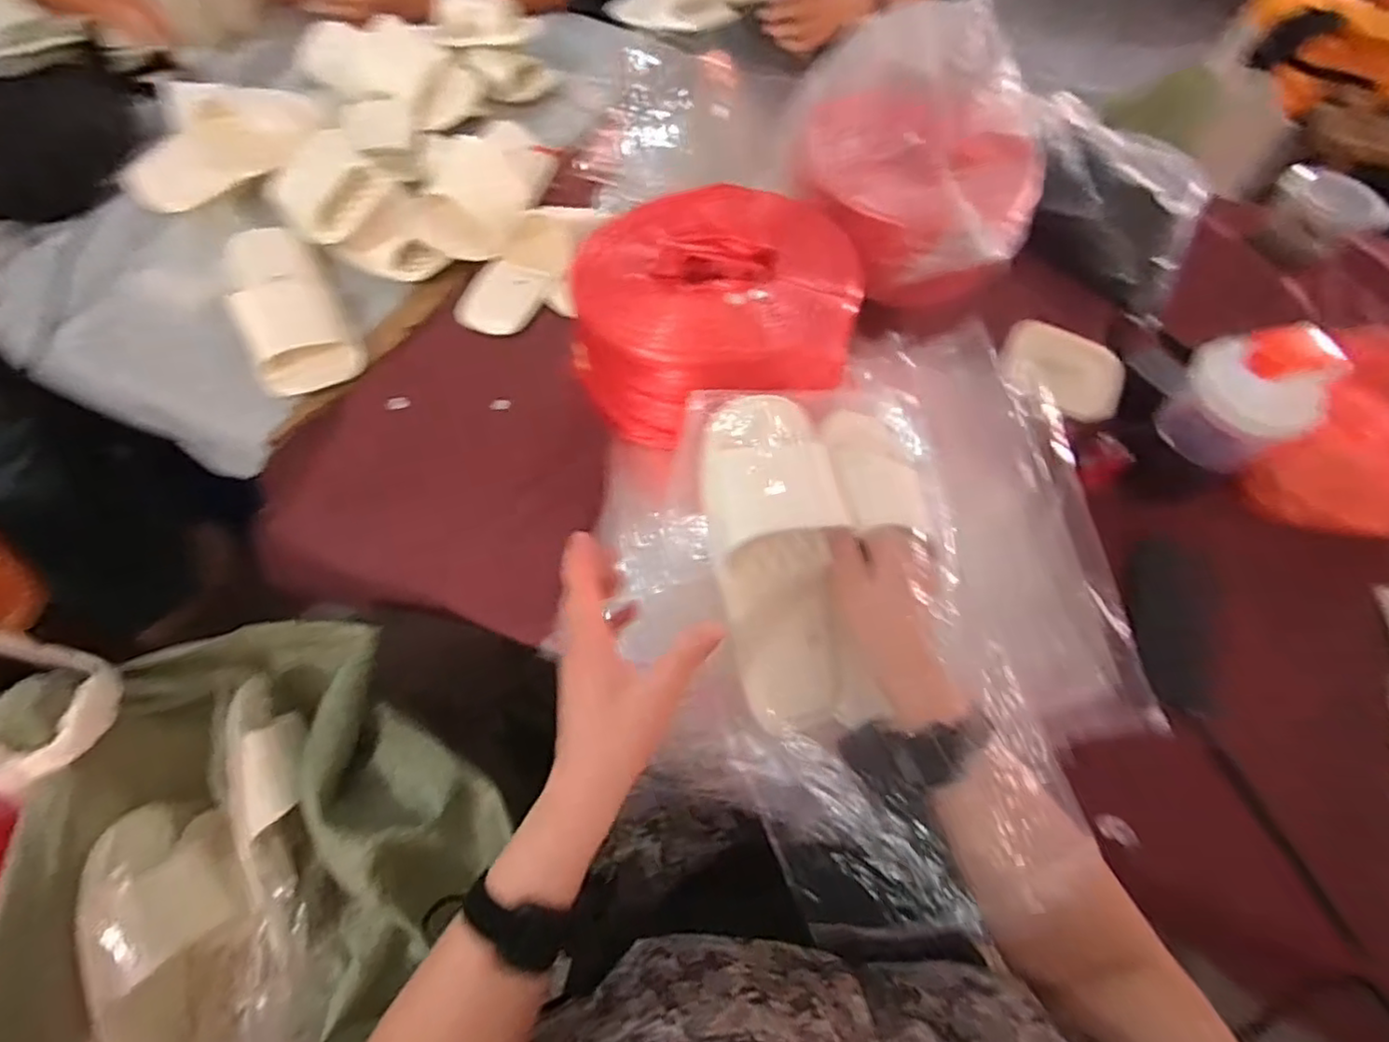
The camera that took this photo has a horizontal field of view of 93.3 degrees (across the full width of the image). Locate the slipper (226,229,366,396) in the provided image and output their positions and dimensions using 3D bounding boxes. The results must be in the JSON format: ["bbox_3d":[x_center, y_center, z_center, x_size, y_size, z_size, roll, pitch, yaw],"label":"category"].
[{"bbox_3d":[-0.450,-0.241,0.722,0.101,0.068,0.228,-26,65,-18],"label":"slipper"}]

